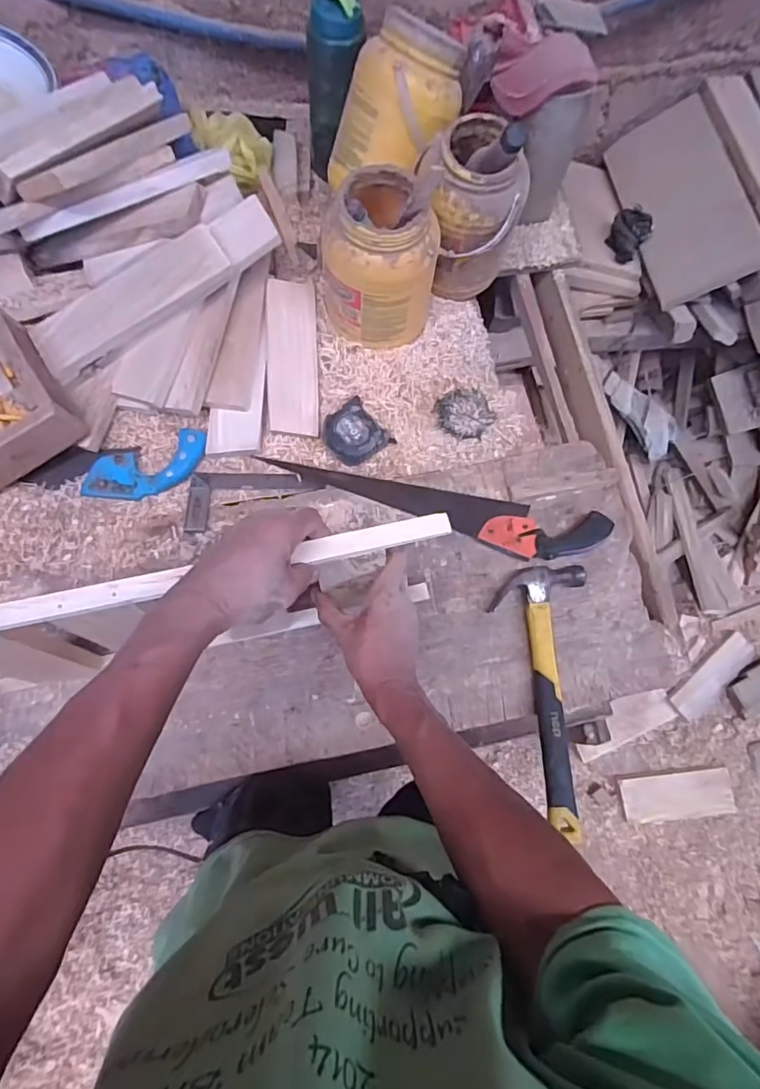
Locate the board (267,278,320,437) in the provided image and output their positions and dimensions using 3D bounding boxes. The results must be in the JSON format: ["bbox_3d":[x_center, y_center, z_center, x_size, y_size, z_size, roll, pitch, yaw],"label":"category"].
[{"bbox_3d":[-0.130,-0.279,0.796,0.074,0.010,0.229,-1,89,-11],"label":"board"}]

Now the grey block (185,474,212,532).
[{"bbox_3d":[-0.257,-0.058,0.754,0.031,0.011,0.089,-3,68,-2],"label":"grey block"}]

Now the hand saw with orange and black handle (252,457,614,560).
[{"bbox_3d":[0.073,-0.050,0.748,0.478,0.024,0.084,11,68,3],"label":"hand saw with orange and black handle"}]

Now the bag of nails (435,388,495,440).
[{"bbox_3d":[0.131,-0.202,0.822,0.087,0.032,0.068,16,68,5],"label":"bag of nails"}]

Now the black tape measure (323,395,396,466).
[{"bbox_3d":[-0.037,-0.164,0.786,0.092,0.036,0.086,40,73,14],"label":"black tape measure"}]

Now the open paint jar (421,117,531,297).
[{"bbox_3d":[0.125,-0.480,0.784,0.146,0.223,0.127,16,68,5],"label":"open paint jar"}]

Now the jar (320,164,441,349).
[{"bbox_3d":[0.006,-0.405,0.759,0.142,0.208,0.155,0,68,-1],"label":"jar"}]

